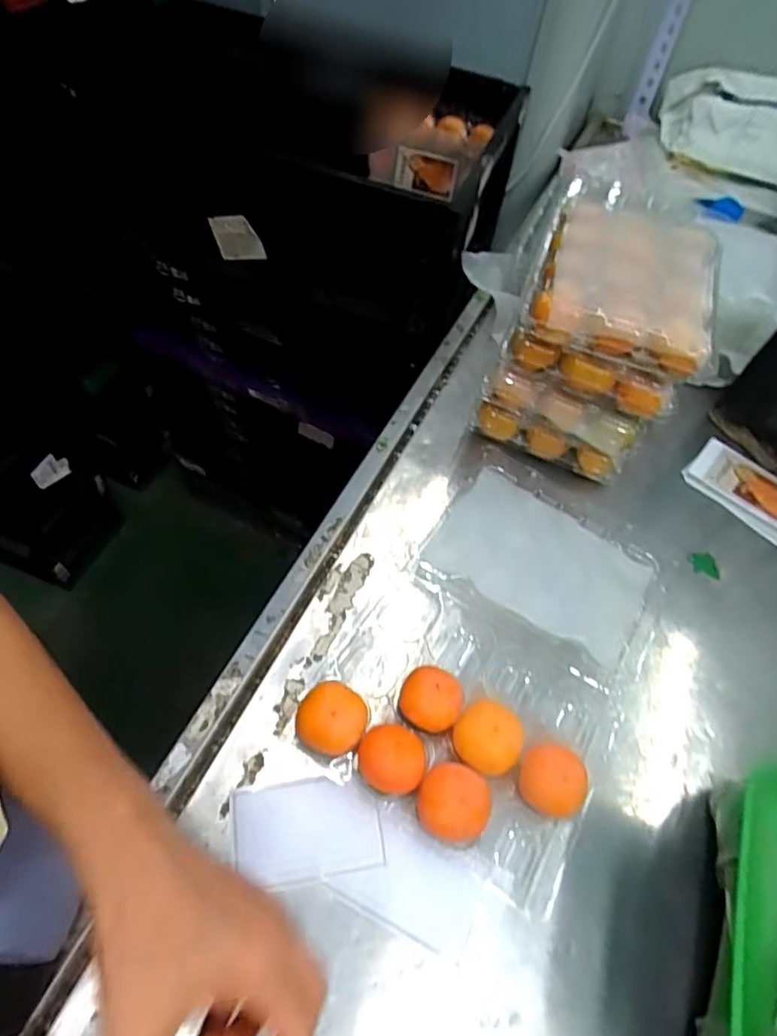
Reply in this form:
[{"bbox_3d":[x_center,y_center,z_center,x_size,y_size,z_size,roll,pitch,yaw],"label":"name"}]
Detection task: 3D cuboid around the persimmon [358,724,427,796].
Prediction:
[{"bbox_3d":[0.002,0.179,0.427,0.045,0.039,0.045,2,57,-3],"label":"persimmon"}]

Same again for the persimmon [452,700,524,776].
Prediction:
[{"bbox_3d":[0.075,0.169,0.445,0.051,0.035,0.050,2,57,-3],"label":"persimmon"}]

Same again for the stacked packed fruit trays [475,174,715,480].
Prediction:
[{"bbox_3d":[0.221,-0.184,0.602,0.171,0.174,0.208,24,59,11],"label":"stacked packed fruit trays"}]

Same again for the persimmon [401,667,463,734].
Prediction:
[{"bbox_3d":[0.034,0.144,0.457,0.045,0.041,0.047,2,57,-3],"label":"persimmon"}]

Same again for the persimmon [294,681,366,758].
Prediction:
[{"bbox_3d":[-0.042,0.156,0.444,0.050,0.043,0.050,2,57,-3],"label":"persimmon"}]

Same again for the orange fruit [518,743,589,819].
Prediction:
[{"bbox_3d":[0.118,0.193,0.424,0.046,0.043,0.044,12,57,4],"label":"orange fruit"}]

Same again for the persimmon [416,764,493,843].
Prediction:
[{"bbox_3d":[0.046,0.208,0.421,0.049,0.043,0.049,11,57,3],"label":"persimmon"}]

